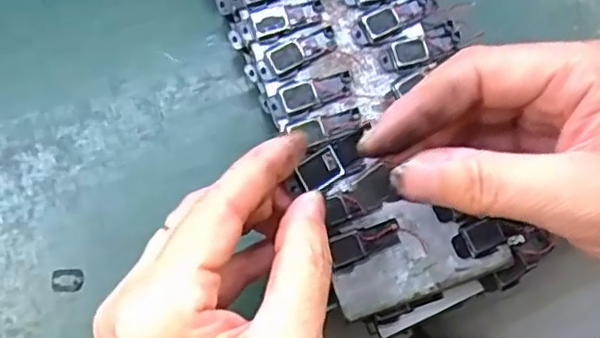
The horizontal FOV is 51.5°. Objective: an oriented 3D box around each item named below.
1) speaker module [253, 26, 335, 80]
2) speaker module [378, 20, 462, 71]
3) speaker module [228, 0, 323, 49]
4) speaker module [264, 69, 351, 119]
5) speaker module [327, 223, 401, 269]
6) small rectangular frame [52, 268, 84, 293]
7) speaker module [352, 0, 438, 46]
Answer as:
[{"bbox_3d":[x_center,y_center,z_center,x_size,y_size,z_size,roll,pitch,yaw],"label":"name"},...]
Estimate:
[{"bbox_3d":[-0.001,-0.054,0.291,0.040,0.005,0.014,-25,81,-5],"label":"speaker module"},{"bbox_3d":[0.057,-0.057,0.293,0.040,0.004,0.015,-21,80,-5],"label":"speaker module"},{"bbox_3d":[-0.011,-0.070,0.293,0.046,0.004,0.011,-20,80,-5],"label":"speaker module"},{"bbox_3d":[0.005,-0.035,0.288,0.040,0.004,0.014,-23,80,-5],"label":"speaker module"},{"bbox_3d":[0.030,0.033,0.277,0.031,0.004,0.013,-18,80,-4],"label":"speaker module"},{"bbox_3d":[-0.111,0.053,0.297,0.014,0.004,0.011,-2,79,-1],"label":"small rectangular frame"},{"bbox_3d":[0.046,-0.073,0.296,0.045,0.004,0.014,-26,81,-6],"label":"speaker module"}]

